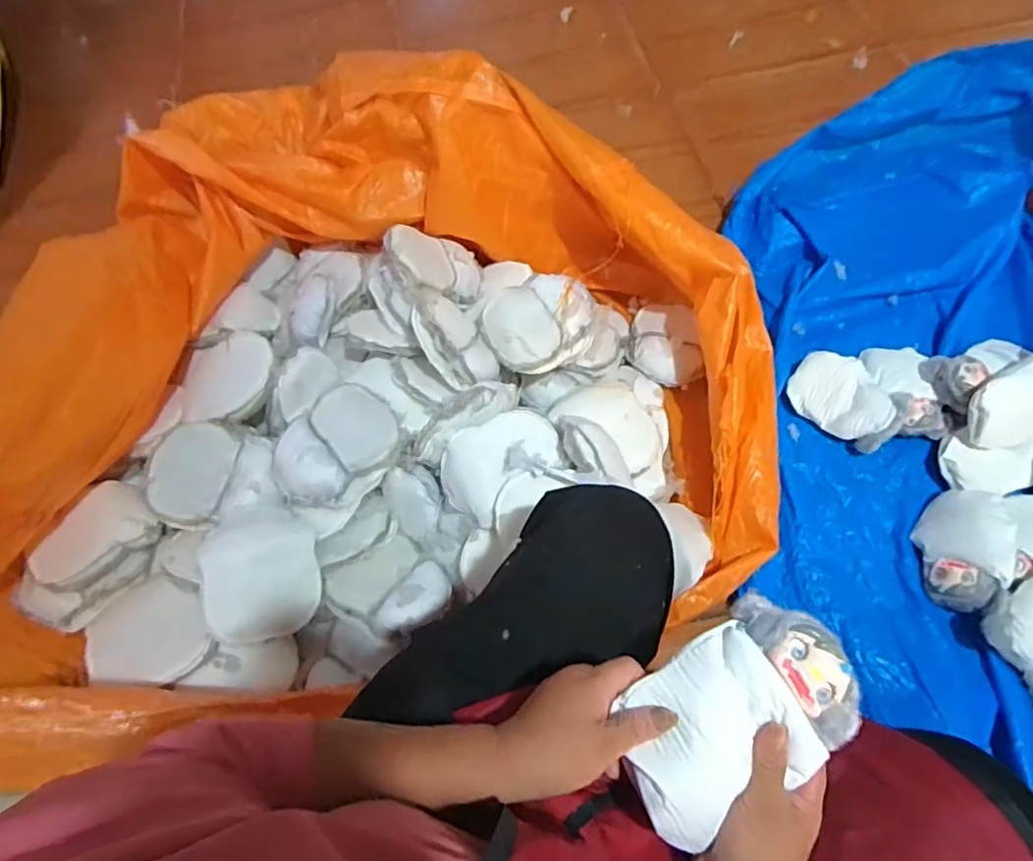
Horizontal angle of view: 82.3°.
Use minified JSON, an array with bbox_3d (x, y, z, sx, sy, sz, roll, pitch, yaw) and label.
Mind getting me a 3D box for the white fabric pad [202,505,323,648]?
[{"bbox_3d":[-0.336,0.184,0.775,0.141,0.035,0.173,-2,73,-37],"label":"white fabric pad"}]

